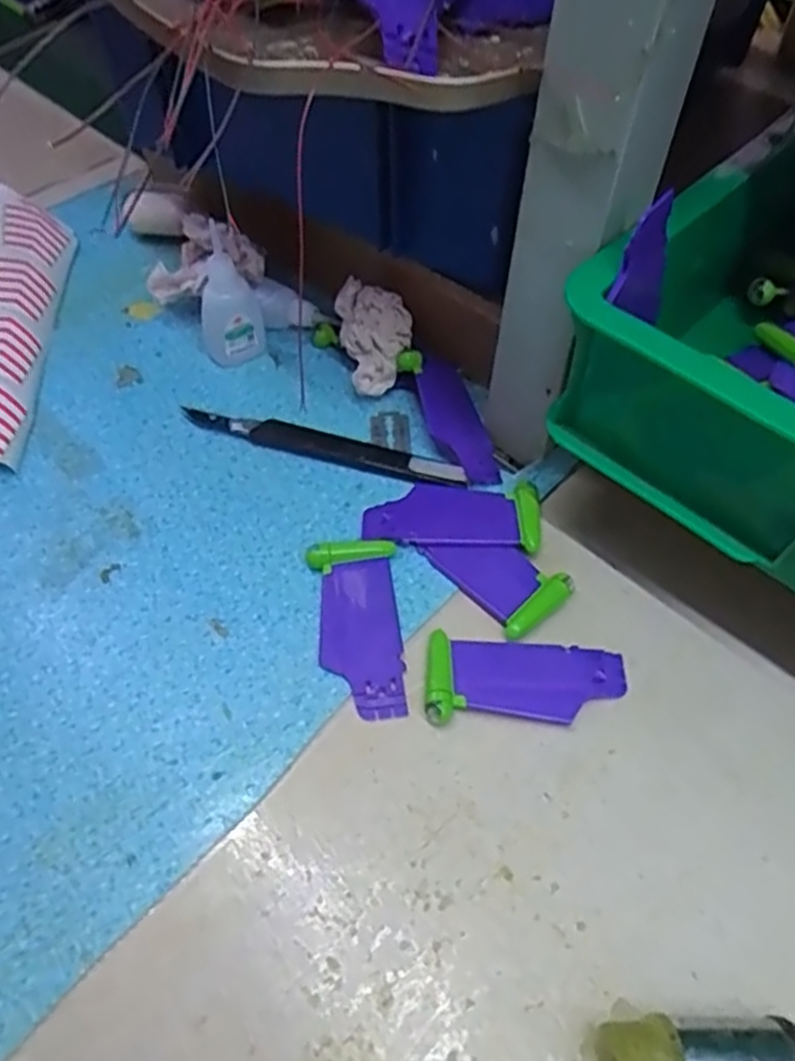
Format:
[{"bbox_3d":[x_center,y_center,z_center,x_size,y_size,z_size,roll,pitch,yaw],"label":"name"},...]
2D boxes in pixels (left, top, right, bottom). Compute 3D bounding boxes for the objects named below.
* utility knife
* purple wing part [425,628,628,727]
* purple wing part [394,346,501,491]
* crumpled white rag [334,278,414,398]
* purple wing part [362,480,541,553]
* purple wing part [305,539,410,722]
[{"bbox_3d":[-0.042,-0.048,0.427,0.162,0.008,0.016,16,56,10],"label":"utility knife"},{"bbox_3d":[0.058,0.068,0.344,0.089,0.011,0.040,5,55,2],"label":"purple wing part"},{"bbox_3d":[0.031,-0.064,0.431,0.032,0.009,0.090,-21,71,-14],"label":"purple wing part"},{"bbox_3d":[-0.013,-0.110,0.453,0.042,0.046,0.054,-1,55,-3],"label":"crumpled white rag"},{"bbox_3d":[0.028,-0.007,0.397,0.090,0.006,0.037,4,55,1],"label":"purple wing part"},{"bbox_3d":[-0.019,0.043,0.360,0.040,0.010,0.088,-3,55,-4],"label":"purple wing part"}]

